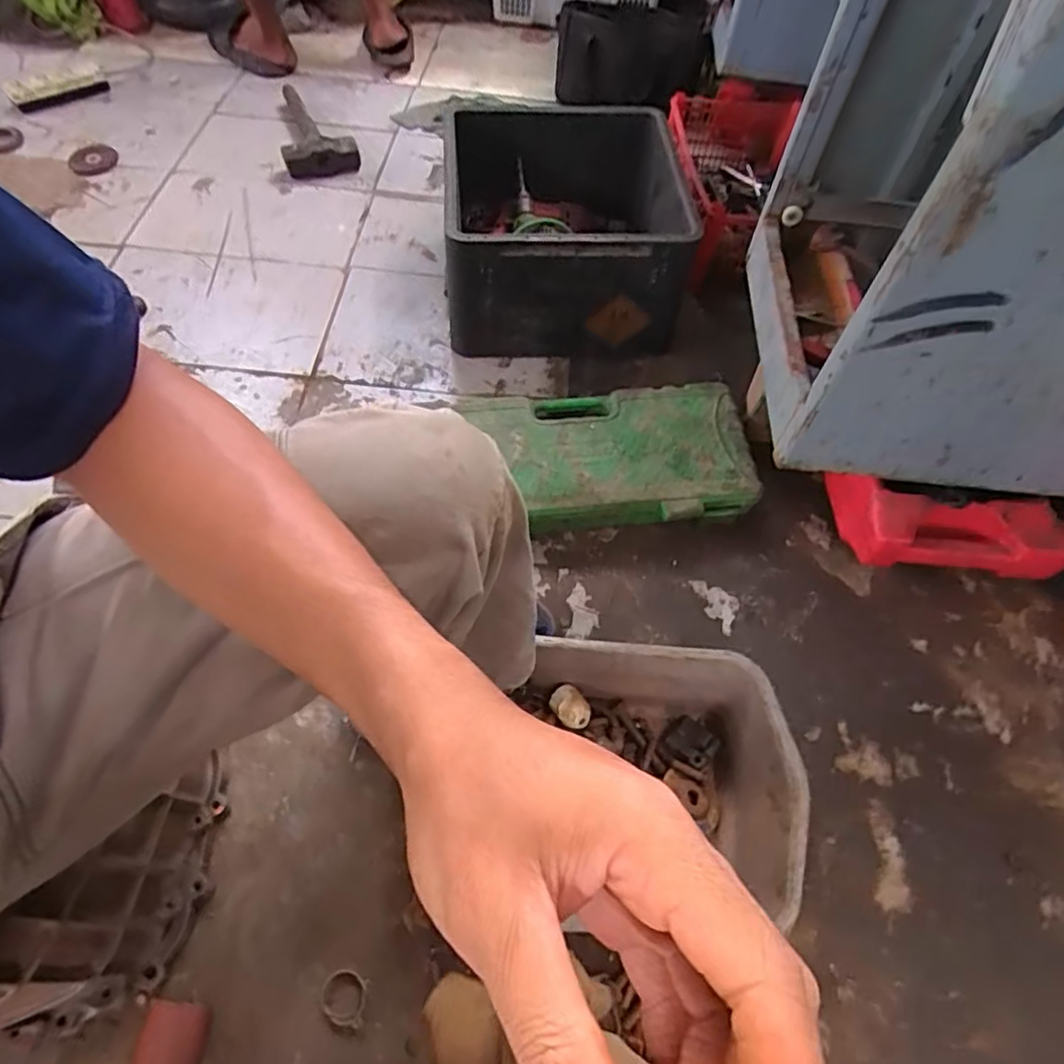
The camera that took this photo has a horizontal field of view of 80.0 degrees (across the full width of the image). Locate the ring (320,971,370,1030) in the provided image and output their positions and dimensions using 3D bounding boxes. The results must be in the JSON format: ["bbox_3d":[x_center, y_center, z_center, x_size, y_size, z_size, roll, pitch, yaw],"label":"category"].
[{"bbox_3d":[-0.177,0.436,0.594,0.042,0.005,0.042,7,58,1],"label":"ring"}]

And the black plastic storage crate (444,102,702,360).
[{"bbox_3d":[0.050,-0.493,1.063,0.368,0.232,0.384,0,58,-5],"label":"black plastic storage crate"}]

